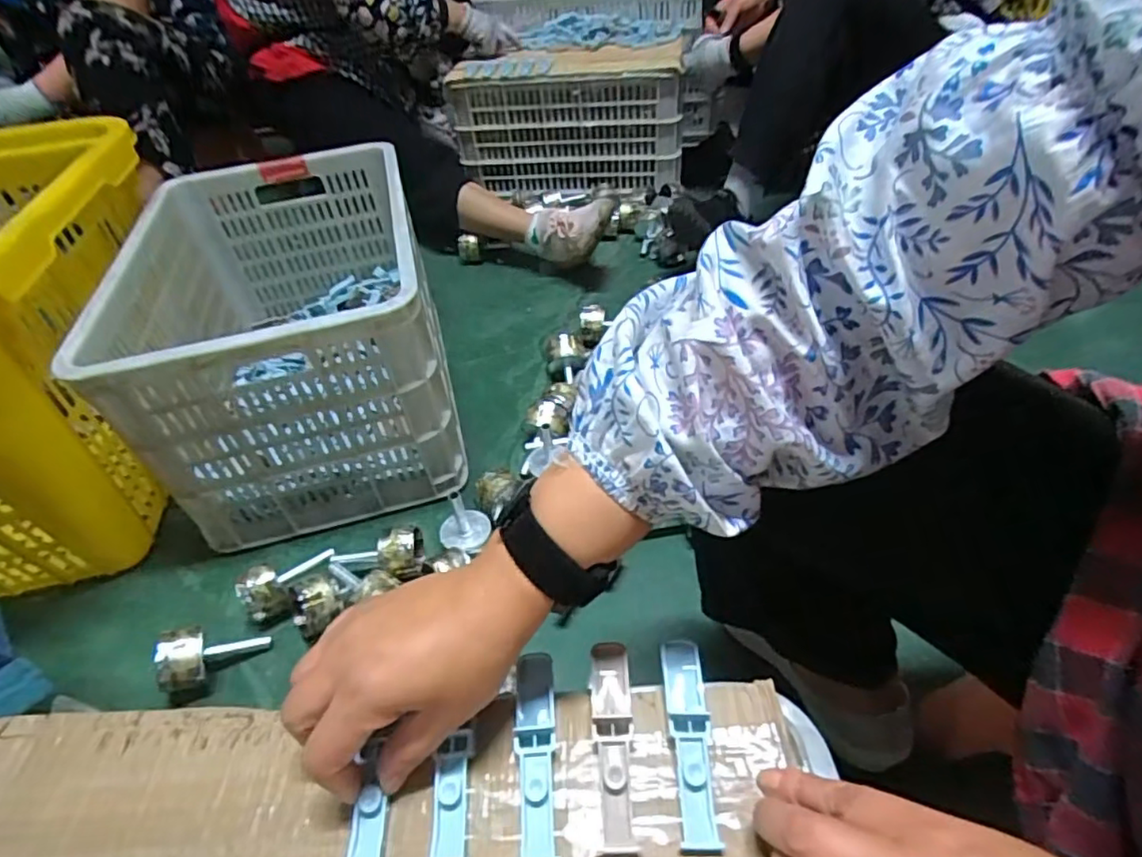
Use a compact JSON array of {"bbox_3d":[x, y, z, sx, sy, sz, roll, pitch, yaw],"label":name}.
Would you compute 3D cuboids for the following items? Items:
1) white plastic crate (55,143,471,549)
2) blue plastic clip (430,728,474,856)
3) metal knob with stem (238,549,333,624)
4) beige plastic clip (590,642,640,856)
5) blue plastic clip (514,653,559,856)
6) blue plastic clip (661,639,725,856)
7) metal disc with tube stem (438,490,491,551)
[{"bbox_3d":[-0.388,-0.153,0.868,0.364,0.289,0.522,-14,45,-8],"label":"white plastic crate"},{"bbox_3d":[-0.059,0.182,0.299,0.018,0.009,0.059,-5,44,-1],"label":"blue plastic clip"},{"bbox_3d":[-0.327,0.182,0.712,0.107,0.064,0.053,-28,49,-22],"label":"metal knob with stem"},{"bbox_3d":[0.022,0.160,0.311,0.021,0.012,0.101,-2,44,2],"label":"beige plastic clip"},{"bbox_3d":[-0.018,0.166,0.311,0.020,0.008,0.101,-5,44,-1],"label":"blue plastic clip"},{"bbox_3d":[0.062,0.158,0.312,0.022,0.012,0.100,-2,44,3],"label":"blue plastic clip"},{"bbox_3d":[-0.130,0.106,0.718,0.061,0.064,0.054,-16,45,-10],"label":"metal disc with tube stem"}]

